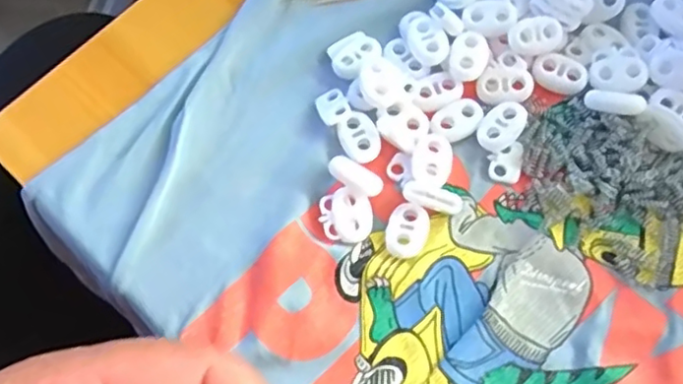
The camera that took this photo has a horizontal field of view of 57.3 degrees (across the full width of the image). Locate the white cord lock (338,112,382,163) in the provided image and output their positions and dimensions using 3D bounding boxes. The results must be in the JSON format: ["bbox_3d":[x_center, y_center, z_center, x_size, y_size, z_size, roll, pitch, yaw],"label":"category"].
[{"bbox_3d":[0.007,-0.022,0.249,0.016,0.004,0.020,-16,70,-4],"label":"white cord lock"}]

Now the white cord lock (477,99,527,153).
[{"bbox_3d":[0.063,-0.026,0.247,0.015,0.008,0.023,41,76,15],"label":"white cord lock"}]

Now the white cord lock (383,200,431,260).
[{"bbox_3d":[0.025,0.014,0.234,0.016,0.004,0.022,24,72,10],"label":"white cord lock"}]

